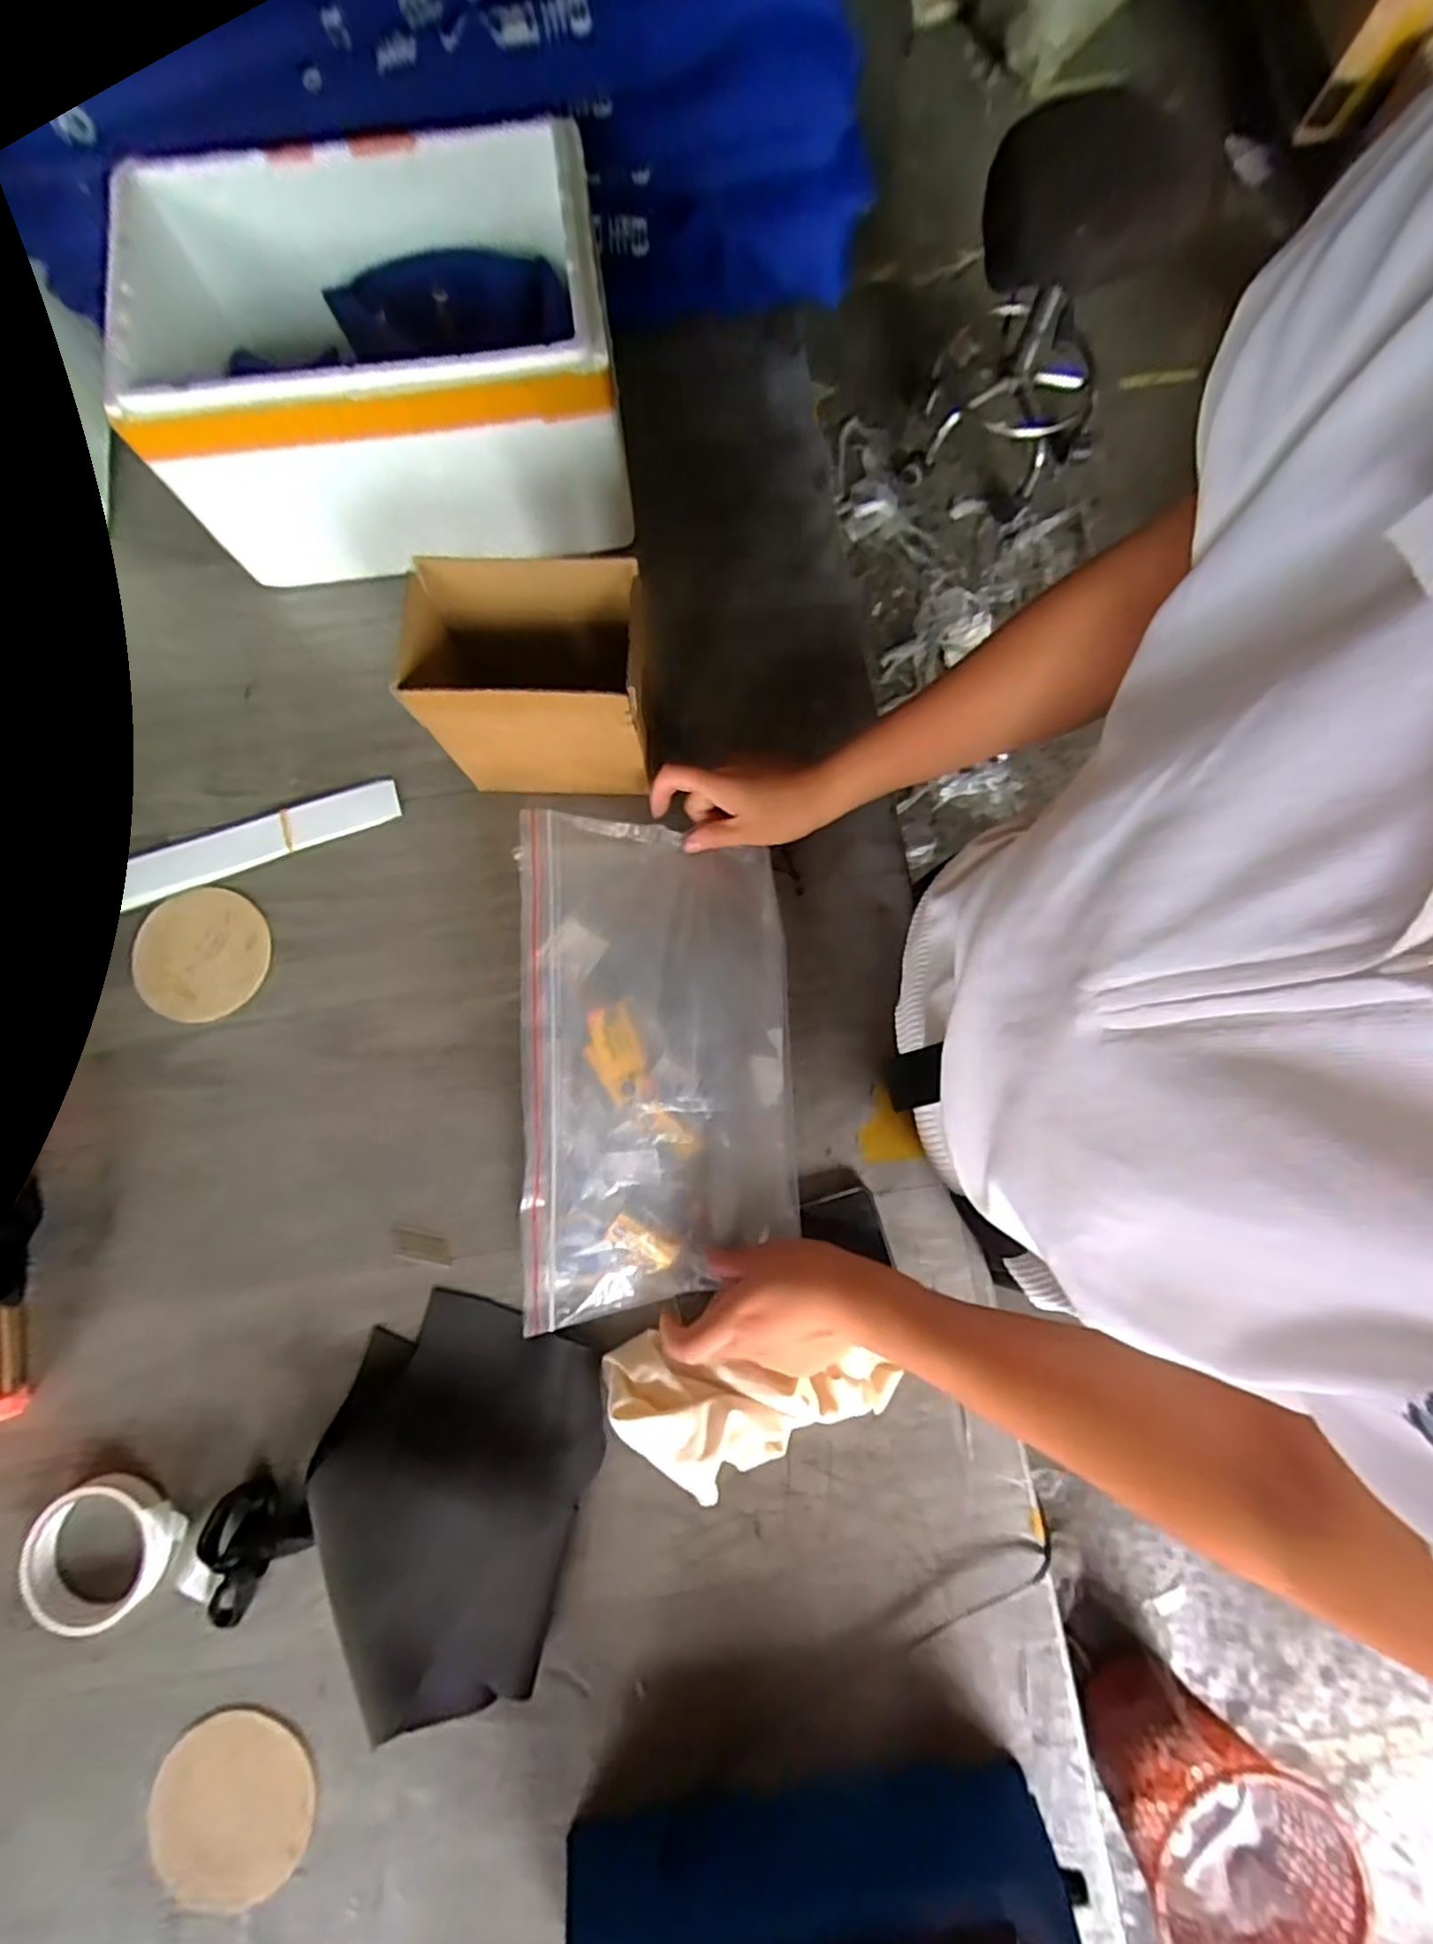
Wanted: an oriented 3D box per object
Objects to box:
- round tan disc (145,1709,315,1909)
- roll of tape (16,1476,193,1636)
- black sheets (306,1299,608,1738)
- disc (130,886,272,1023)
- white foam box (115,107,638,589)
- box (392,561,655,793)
[{"bbox_3d":[-0.317,0.545,0.449,0.102,0.010,0.095,0,80,0],"label":"round tan disc"},{"bbox_3d":[-0.419,0.394,0.463,0.085,0.022,0.088,0,80,0],"label":"roll of tape"},{"bbox_3d":[-0.180,0.345,0.453,0.178,0.062,0.218,15,80,2],"label":"black sheets"},{"bbox_3d":[-0.412,-0.015,0.550,0.103,0.004,0.104,0,80,0],"label":"disc"},{"bbox_3d":[-0.262,-0.477,0.534,0.345,0.147,0.258,-9,80,-2],"label":"white foam box"},{"bbox_3d":[-0.129,-0.208,0.510,0.155,0.142,0.100,0,80,0],"label":"box"}]

